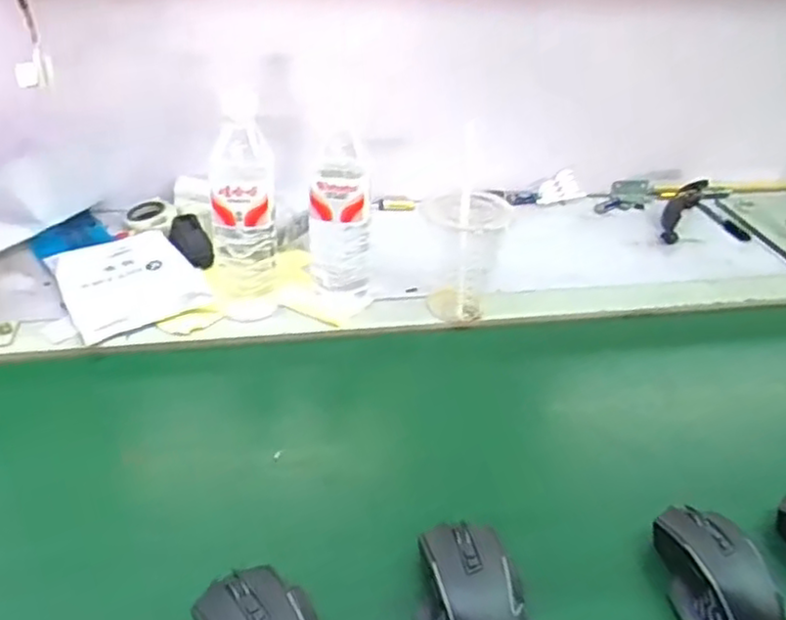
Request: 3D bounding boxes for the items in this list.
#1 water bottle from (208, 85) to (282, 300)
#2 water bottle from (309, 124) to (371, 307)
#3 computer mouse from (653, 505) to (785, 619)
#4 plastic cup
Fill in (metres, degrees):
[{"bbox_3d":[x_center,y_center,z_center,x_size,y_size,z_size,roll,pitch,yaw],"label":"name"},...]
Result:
[{"bbox_3d":[-0.145,-0.098,0.682,0.063,0.210,0.057,-4,37,-11],"label":"water bottle"},{"bbox_3d":[-0.053,-0.087,0.725,0.063,0.194,0.058,3,36,-2],"label":"water bottle"},{"bbox_3d":[0.236,0.196,0.513,0.067,0.046,0.116,0,36,-6],"label":"computer mouse"},{"bbox_3d":[0.074,-0.063,0.767,0.092,0.129,0.081,9,36,6],"label":"plastic cup"}]

